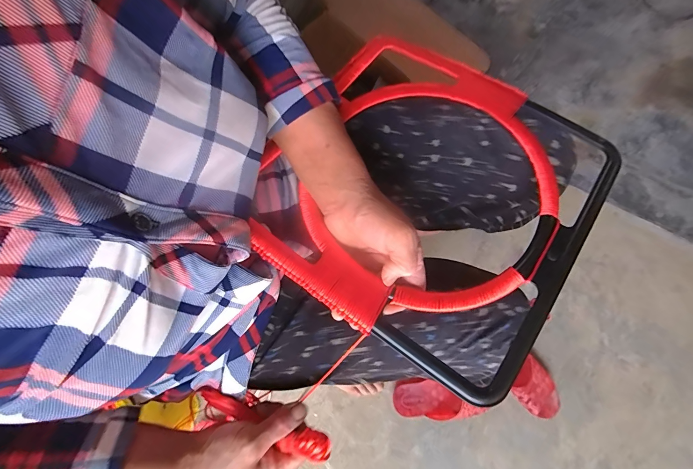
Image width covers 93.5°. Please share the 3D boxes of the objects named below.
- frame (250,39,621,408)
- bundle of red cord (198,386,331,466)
[{"bbox_3d":[0.086,-0.054,0.343,0.316,0.024,0.327,34,72,10],"label":"frame"},{"bbox_3d":[-0.087,0.188,0.330,0.150,0.028,0.035,17,76,17],"label":"bundle of red cord"}]

